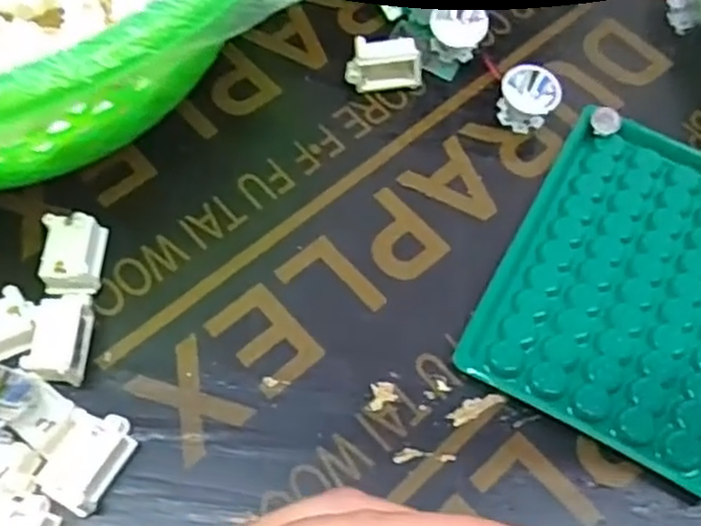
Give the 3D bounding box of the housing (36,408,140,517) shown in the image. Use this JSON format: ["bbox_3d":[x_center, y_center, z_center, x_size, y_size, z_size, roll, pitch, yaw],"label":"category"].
[{"bbox_3d":[-0.081,0.060,0.220,0.018,0.013,0.029,23,63,9],"label":"housing"}]

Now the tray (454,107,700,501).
[{"bbox_3d":[0.107,0.005,0.261,0.093,0.009,0.127,27,63,11],"label":"tray"}]

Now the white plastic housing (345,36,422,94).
[{"bbox_3d":[0.014,-0.080,0.292,0.030,0.020,0.010,3,61,-2],"label":"white plastic housing"}]

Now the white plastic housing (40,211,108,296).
[{"bbox_3d":[-0.097,-0.002,0.251,0.018,0.012,0.029,0,62,-4],"label":"white plastic housing"}]

